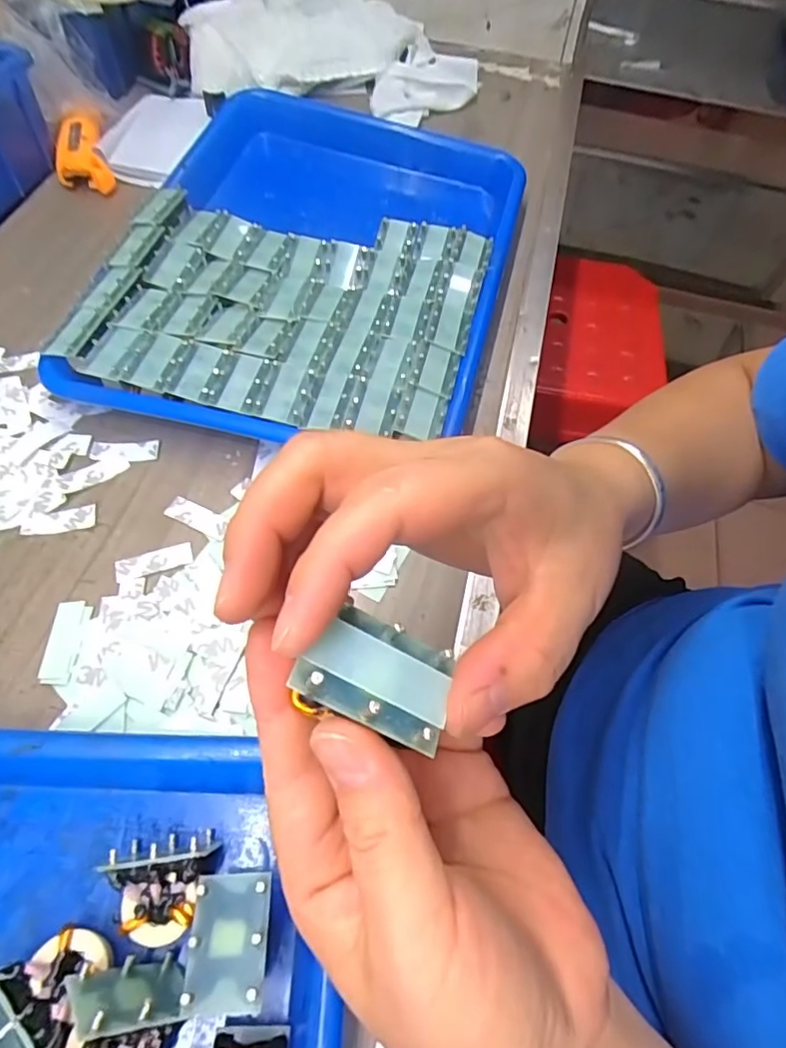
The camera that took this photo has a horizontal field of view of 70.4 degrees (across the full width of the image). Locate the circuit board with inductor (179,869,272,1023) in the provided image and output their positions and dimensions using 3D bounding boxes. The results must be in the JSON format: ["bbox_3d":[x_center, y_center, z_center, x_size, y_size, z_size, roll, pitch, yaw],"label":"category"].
[{"bbox_3d":[-0.057,0.147,0.200,0.027,0.029,0.038,0,61,-3],"label":"circuit board with inductor"}]

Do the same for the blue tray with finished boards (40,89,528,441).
[{"bbox_3d":[-0.049,-0.182,0.383,0.246,0.046,0.317,11,61,3],"label":"blue tray with finished boards"}]

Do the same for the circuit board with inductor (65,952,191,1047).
[{"bbox_3d":[-0.093,0.170,0.187,0.033,0.029,0.030,24,81,-38],"label":"circuit board with inductor"}]

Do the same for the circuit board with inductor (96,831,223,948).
[{"bbox_3d":[-0.084,0.136,0.212,0.036,0.026,0.035,-16,63,-12],"label":"circuit board with inductor"}]

